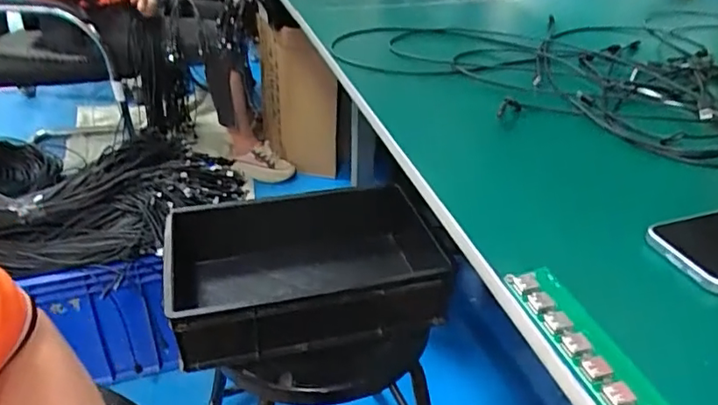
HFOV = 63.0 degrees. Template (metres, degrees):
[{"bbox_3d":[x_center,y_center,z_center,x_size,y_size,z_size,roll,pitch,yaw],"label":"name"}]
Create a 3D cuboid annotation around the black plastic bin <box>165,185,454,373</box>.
[{"bbox_3d":[-0.069,0.093,0.821,0.364,0.113,0.238,-7,33,-13],"label":"black plastic bin"}]

